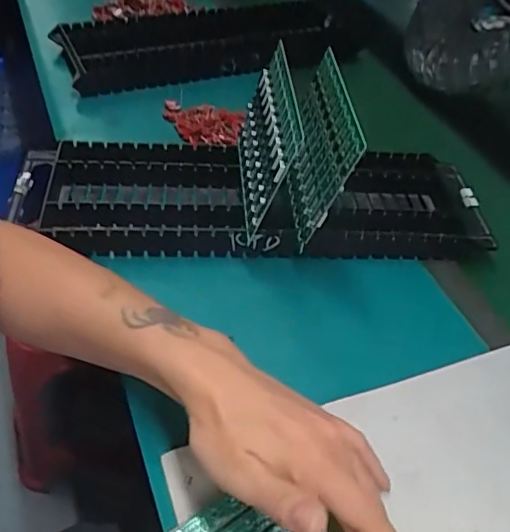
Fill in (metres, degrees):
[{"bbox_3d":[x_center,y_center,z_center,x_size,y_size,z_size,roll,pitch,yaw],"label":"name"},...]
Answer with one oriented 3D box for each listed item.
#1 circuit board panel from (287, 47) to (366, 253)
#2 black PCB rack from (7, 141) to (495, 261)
[{"bbox_3d":[0.056,-0.109,0.513,0.008,0.115,0.149,10,48,-18],"label":"circuit board panel"},{"bbox_3d":[0.004,-0.063,0.562,0.462,0.041,0.149,-1,47,-9],"label":"black PCB rack"}]

